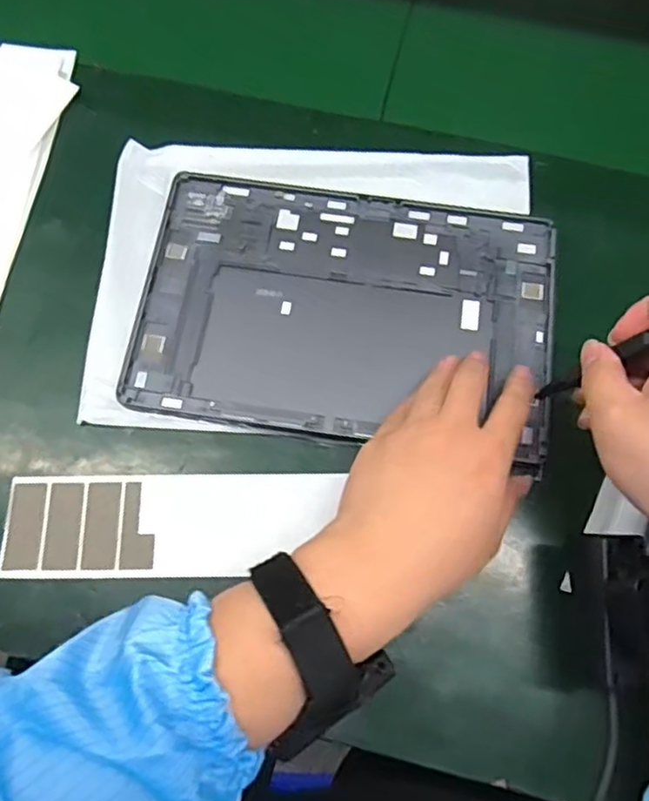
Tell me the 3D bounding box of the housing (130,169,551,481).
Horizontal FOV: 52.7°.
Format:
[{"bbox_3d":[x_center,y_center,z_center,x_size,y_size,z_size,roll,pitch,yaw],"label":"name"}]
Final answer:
[{"bbox_3d":[0.014,-0.058,0.413,0.251,0.013,0.167,7,72,3],"label":"housing"}]

